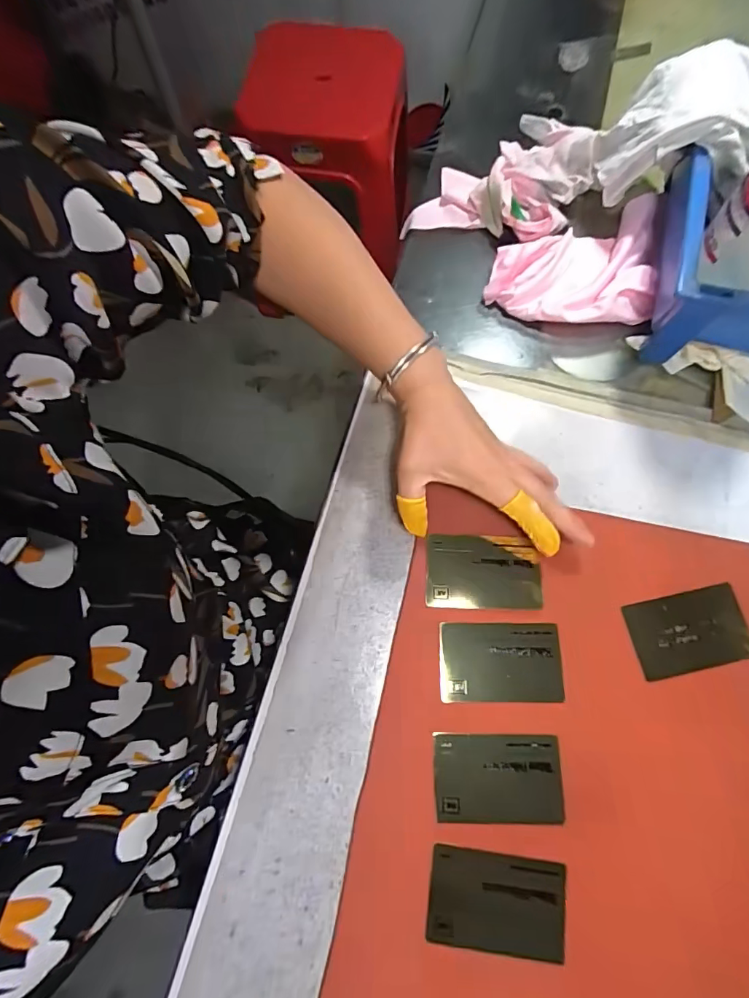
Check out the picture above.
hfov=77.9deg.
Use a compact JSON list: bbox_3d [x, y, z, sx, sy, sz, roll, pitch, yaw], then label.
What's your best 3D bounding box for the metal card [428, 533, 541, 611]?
[{"bbox_3d":[0.081,0.054,0.345,0.083,0.004,0.053,2,74,0],"label":"metal card"}]

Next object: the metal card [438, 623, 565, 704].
[{"bbox_3d":[0.089,0.116,0.328,0.085,0.004,0.053,0,74,0],"label":"metal card"}]

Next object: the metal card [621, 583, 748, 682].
[{"bbox_3d":[0.226,0.095,0.333,0.083,0.004,0.052,-11,75,-3],"label":"metal card"}]

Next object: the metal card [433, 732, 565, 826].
[{"bbox_3d":[0.082,0.185,0.308,0.082,0.004,0.052,1,74,0],"label":"metal card"}]

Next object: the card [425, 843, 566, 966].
[{"bbox_3d":[0.077,0.252,0.289,0.083,0.004,0.052,7,72,2],"label":"card"}]

